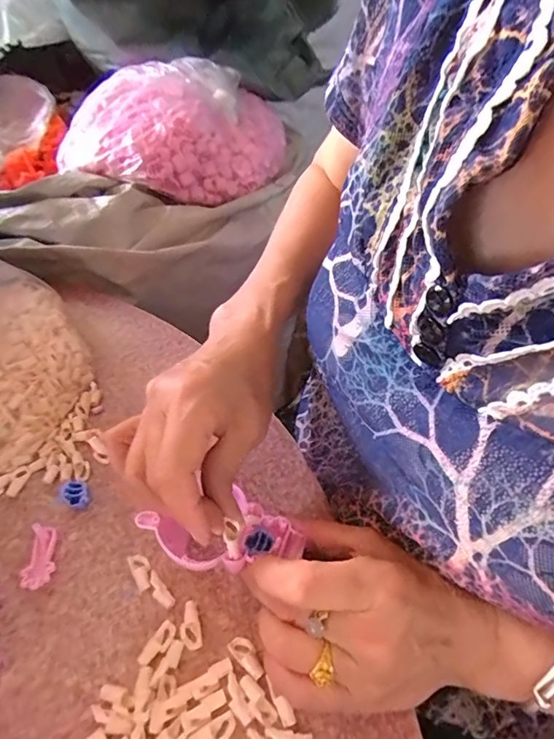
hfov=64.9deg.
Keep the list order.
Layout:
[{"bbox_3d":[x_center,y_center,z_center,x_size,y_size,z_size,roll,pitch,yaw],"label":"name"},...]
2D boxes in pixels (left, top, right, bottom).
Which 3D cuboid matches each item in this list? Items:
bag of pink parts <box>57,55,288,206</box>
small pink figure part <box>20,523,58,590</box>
[{"bbox_3d":[-0.144,-0.316,0.584,0.276,0.106,0.226,10,49,9],"label":"bag of pink parts"},{"bbox_3d":[-0.156,0.122,0.286,0.020,0.010,0.043,-17,50,-14],"label":"small pink figure part"}]

